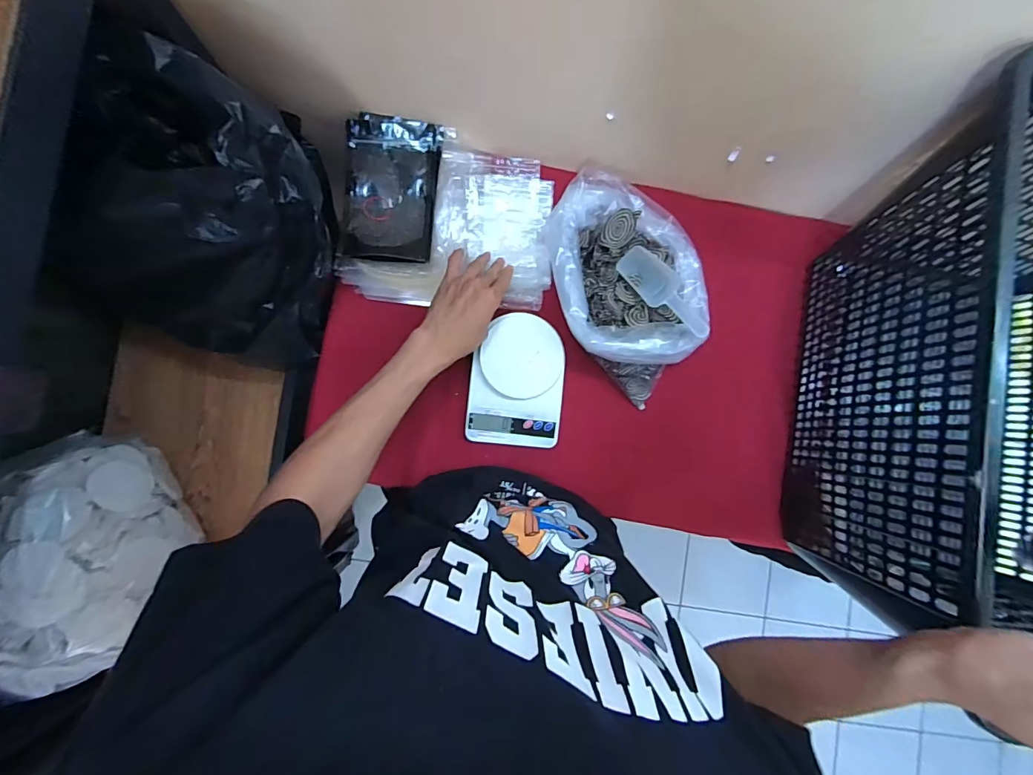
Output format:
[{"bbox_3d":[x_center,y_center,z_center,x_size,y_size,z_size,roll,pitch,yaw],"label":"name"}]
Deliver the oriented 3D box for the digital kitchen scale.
[{"bbox_3d":[0.001,-0.009,0.612,0.129,0.033,0.175,5,86,-3],"label":"digital kitchen scale"}]

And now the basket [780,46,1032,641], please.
[{"bbox_3d":[0.572,0.012,0.498,0.434,0.296,0.536,7,86,-3],"label":"basket"}]

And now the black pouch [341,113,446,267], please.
[{"bbox_3d":[-0.175,-0.272,0.612,0.125,0.027,0.198,6,86,-3],"label":"black pouch"}]

